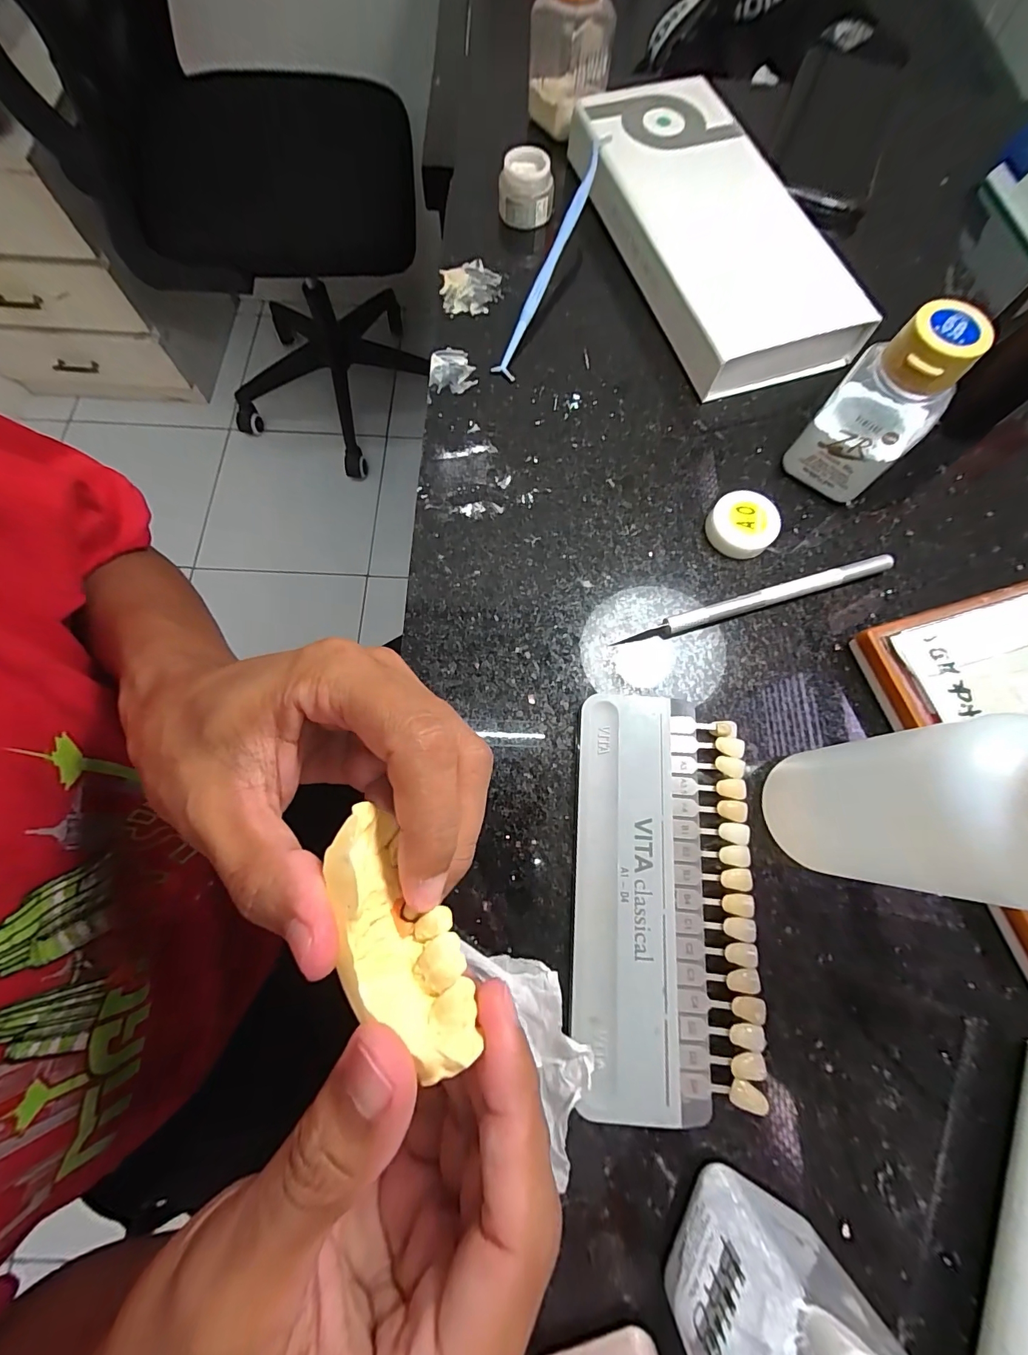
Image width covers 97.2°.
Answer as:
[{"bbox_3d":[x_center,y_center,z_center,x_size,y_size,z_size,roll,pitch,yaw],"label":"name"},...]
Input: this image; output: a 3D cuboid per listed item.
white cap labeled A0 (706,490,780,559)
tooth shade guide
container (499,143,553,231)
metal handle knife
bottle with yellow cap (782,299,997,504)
[{"bbox_3d":[0.111,-0.074,0.221,0.031,0.012,0.031,0,74,-1],"label":"white cap labeled A0"},{"bbox_3d":[0.058,0.081,0.176,0.065,0.009,0.145,4,74,0],"label":"tooth shade guide"},{"bbox_3d":[0.008,-0.300,0.279,0.030,0.027,0.029,0,74,-1],"label":"container"},{"bbox_3d":[0.113,-0.036,0.212,0.137,0.007,0.008,-16,75,-6],"label":"metal handle knife"},{"bbox_3d":[0.161,-0.117,0.202,0.040,0.073,0.029,41,77,10],"label":"bottle with yellow cap"}]

